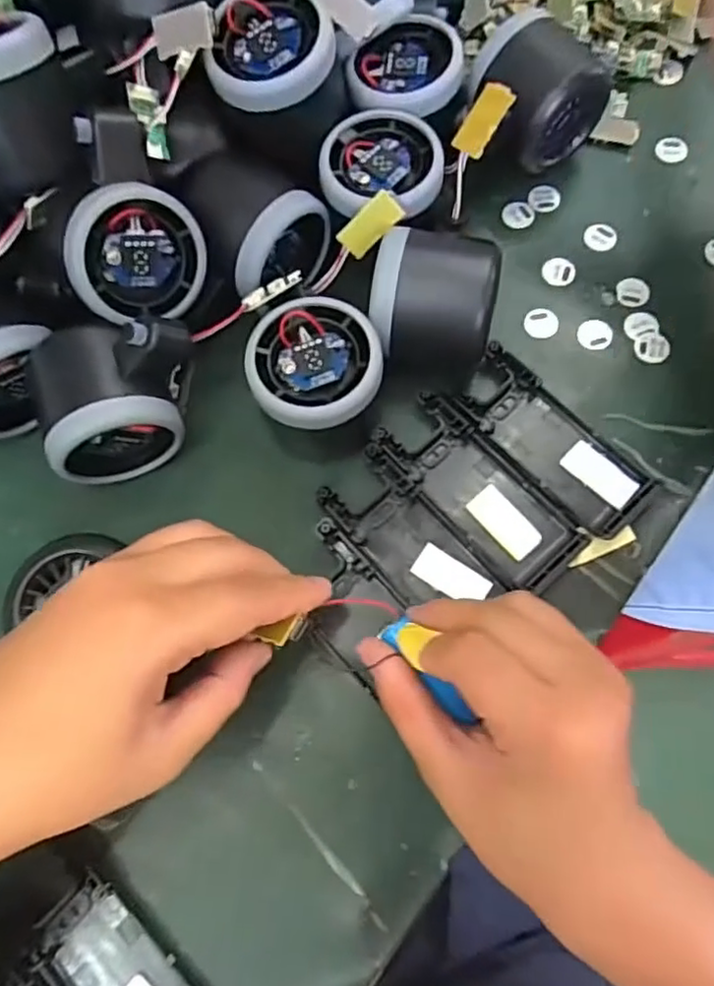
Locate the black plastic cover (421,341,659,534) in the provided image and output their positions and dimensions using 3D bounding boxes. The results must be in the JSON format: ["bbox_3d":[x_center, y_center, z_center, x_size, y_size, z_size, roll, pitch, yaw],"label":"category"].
[{"bbox_3d":[0.087,-0.026,0.303,0.103,0.009,0.043,43,80,12],"label":"black plastic cover"}]

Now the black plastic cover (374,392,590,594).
[{"bbox_3d":[0.055,-0.002,0.296,0.043,0.009,0.098,-40,77,-9],"label":"black plastic cover"}]

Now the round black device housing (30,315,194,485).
[{"bbox_3d":[-0.106,-0.047,0.289,0.071,0.066,0.055,-27,75,-6],"label":"round black device housing"}]

